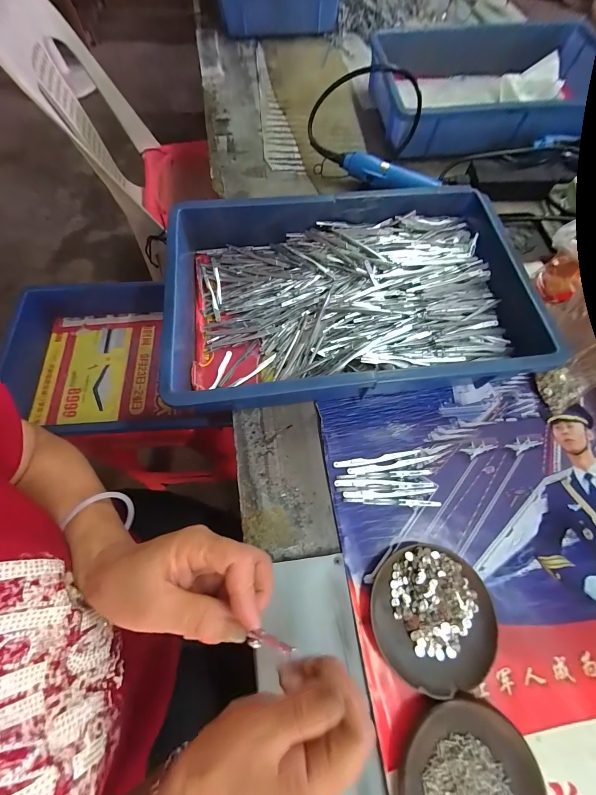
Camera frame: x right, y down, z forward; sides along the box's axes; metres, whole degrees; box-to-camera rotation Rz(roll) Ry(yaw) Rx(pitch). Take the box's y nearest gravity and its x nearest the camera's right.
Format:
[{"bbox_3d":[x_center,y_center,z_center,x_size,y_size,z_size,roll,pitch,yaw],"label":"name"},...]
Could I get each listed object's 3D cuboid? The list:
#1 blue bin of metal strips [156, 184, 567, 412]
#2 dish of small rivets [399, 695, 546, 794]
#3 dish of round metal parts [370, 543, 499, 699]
[{"bbox_3d":[0.061,-0.134,0.388,0.452,0.076,0.282,-7,69,-4],"label":"blue bin of metal strips"},{"bbox_3d":[0.140,0.316,0.243,0.112,0.016,0.108,1,69,-1],"label":"dish of small rivets"},{"bbox_3d":[0.129,0.206,0.287,0.115,0.021,0.114,1,69,-1],"label":"dish of round metal parts"}]

